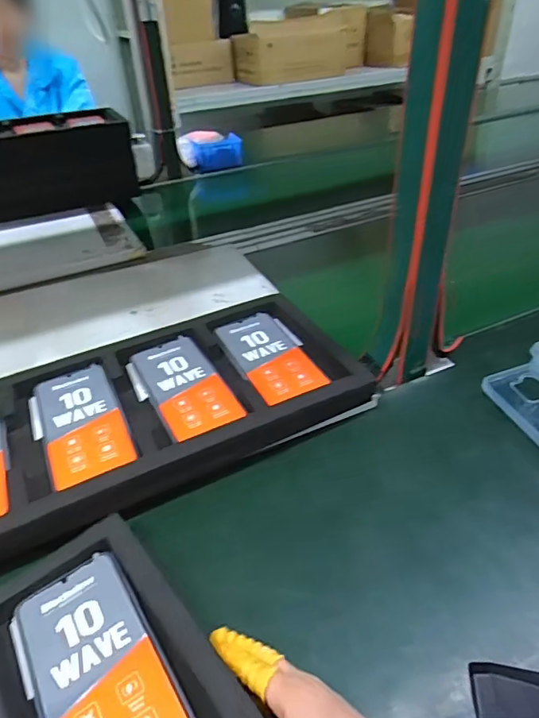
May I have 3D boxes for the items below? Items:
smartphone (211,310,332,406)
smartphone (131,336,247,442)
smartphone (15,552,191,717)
[{"bbox_3d":[-0.001,-0.007,0.580,0.077,0.013,0.159,-19,40,-19],"label":"smartphone"},{"bbox_3d":[-0.094,0.026,0.547,0.077,0.016,0.161,-22,49,-19],"label":"smartphone"},{"bbox_3d":[-0.116,0.209,0.330,0.076,0.005,0.168,-27,38,-23],"label":"smartphone"}]

